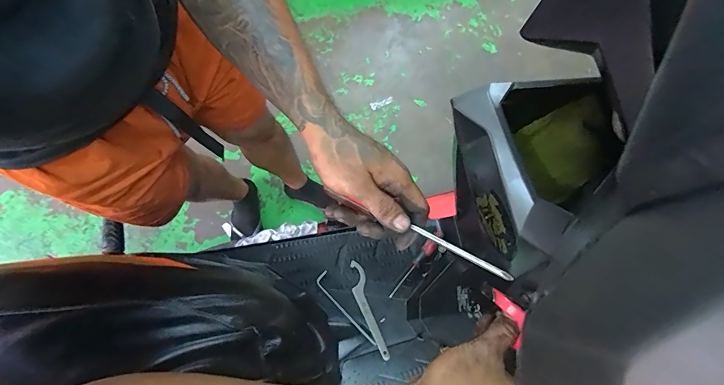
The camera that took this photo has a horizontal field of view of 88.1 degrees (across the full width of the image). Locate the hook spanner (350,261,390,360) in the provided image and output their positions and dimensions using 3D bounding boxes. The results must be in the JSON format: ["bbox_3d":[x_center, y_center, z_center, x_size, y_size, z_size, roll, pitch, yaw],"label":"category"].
[{"bbox_3d":[0.009,0.218,0.700,0.030,0.006,0.181,-17,72,-6],"label":"hook spanner"}]

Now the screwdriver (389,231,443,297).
[{"bbox_3d":[0.106,0.137,0.735,0.022,0.018,0.164,41,75,11],"label":"screwdriver"}]

